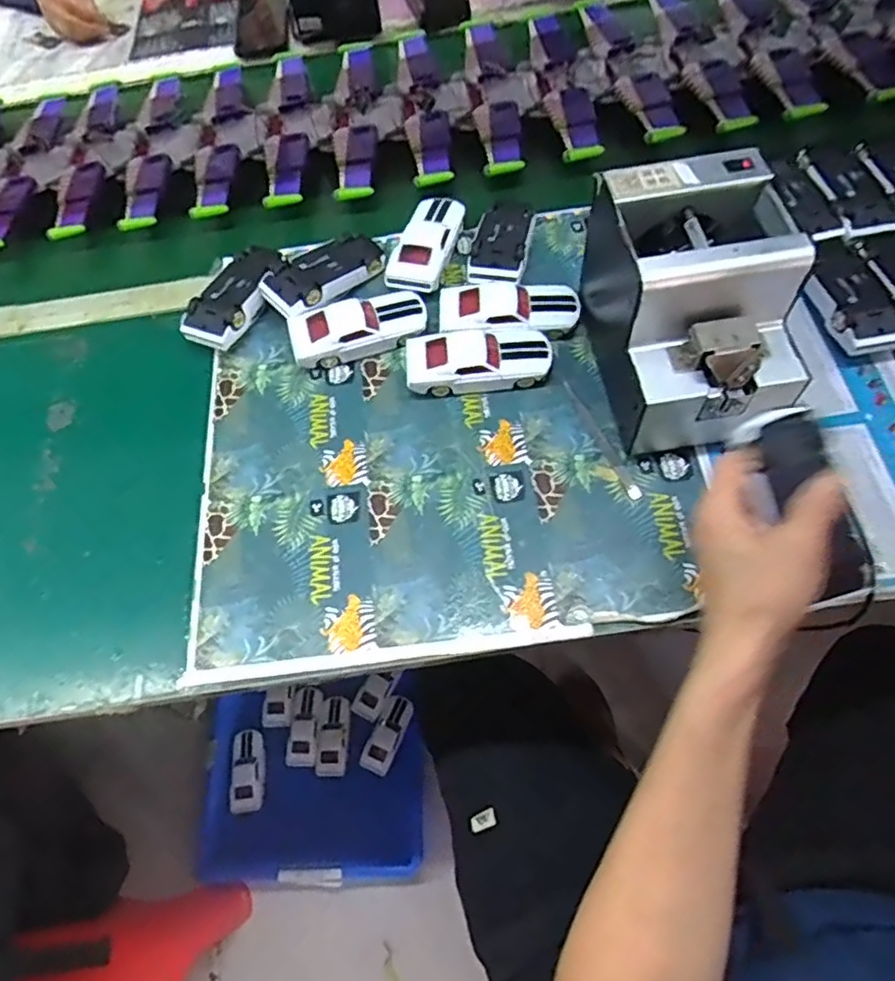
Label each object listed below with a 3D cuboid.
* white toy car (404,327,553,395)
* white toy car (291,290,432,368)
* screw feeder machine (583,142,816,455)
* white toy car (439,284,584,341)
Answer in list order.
[{"bbox_3d":[0.027,-0.118,0.561,0.127,0.030,0.053,-8,62,1],"label":"white toy car"},{"bbox_3d":[-0.085,-0.159,0.598,0.128,0.037,0.056,-17,62,-4],"label":"white toy car"},{"bbox_3d":[0.194,-0.146,0.500,0.119,0.156,0.180,-10,62,0],"label":"screw feeder machine"},{"bbox_3d":[0.057,-0.166,0.578,0.127,0.031,0.057,-2,62,4],"label":"white toy car"}]

